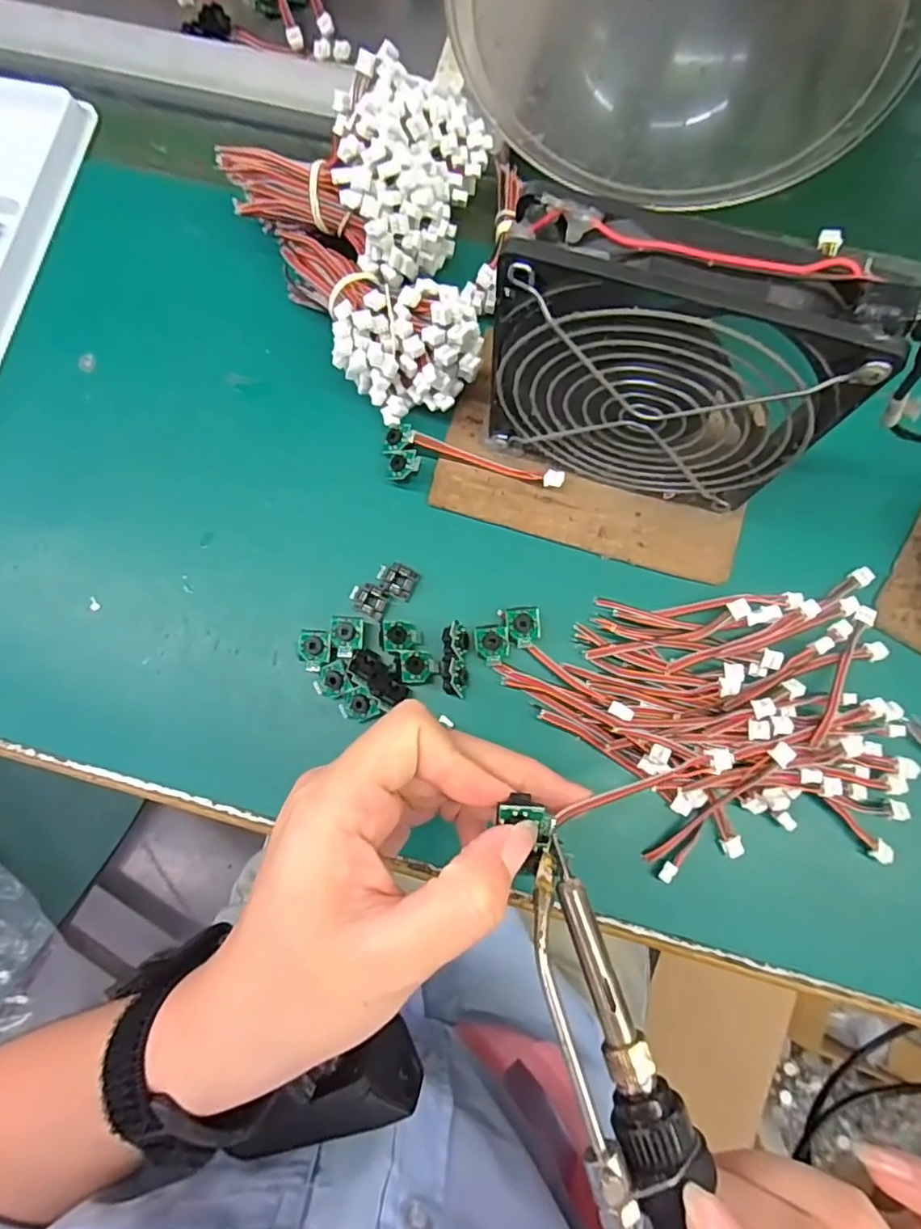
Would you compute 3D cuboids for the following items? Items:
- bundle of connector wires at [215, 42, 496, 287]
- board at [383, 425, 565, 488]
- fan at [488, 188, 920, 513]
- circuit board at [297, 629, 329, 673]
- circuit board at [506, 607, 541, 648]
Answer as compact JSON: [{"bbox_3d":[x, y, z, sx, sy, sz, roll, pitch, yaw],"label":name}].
[{"bbox_3d":[-0.045,-0.215,0.288,0.109,0.058,0.095,24,81,5],"label":"bundle of connector wires"},{"bbox_3d":[0.006,-0.073,0.283,0.085,0.010,0.013,17,81,4],"label":"board"},{"bbox_3d":[0.075,-0.083,0.225,0.124,0.127,0.029,17,81,4],"label":"fan"},{"bbox_3d":[-0.065,0.016,0.267,0.014,0.004,0.018,3,89,1],"label":"circuit board"},{"bbox_3d":[0.028,0.006,0.266,0.015,0.004,0.018,-4,100,4],"label":"circuit board"}]

